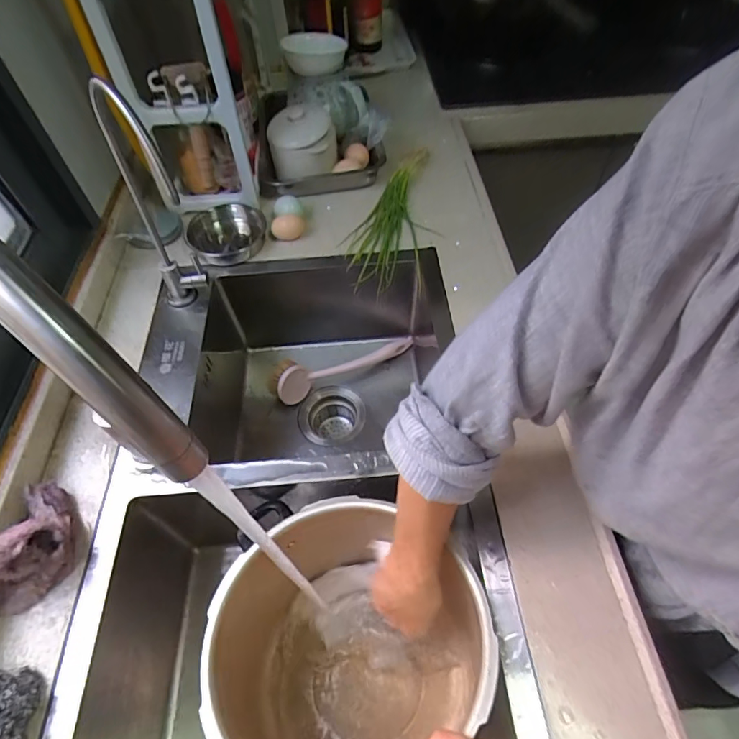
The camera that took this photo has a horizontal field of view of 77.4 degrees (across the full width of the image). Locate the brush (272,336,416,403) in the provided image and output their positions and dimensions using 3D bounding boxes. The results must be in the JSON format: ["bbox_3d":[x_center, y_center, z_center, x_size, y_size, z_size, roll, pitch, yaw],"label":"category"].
[{"bbox_3d":[-0.050,-0.022,0.785,0.254,0.061,0.073,-24,56,-15],"label":"brush"}]

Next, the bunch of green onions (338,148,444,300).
[{"bbox_3d":[0.041,-0.254,0.760,0.120,0.058,0.323,9,54,8],"label":"bunch of green onions"}]

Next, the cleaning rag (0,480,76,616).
[{"bbox_3d":[-0.319,0.165,0.430,0.064,0.074,0.131,5,54,5],"label":"cleaning rag"}]

